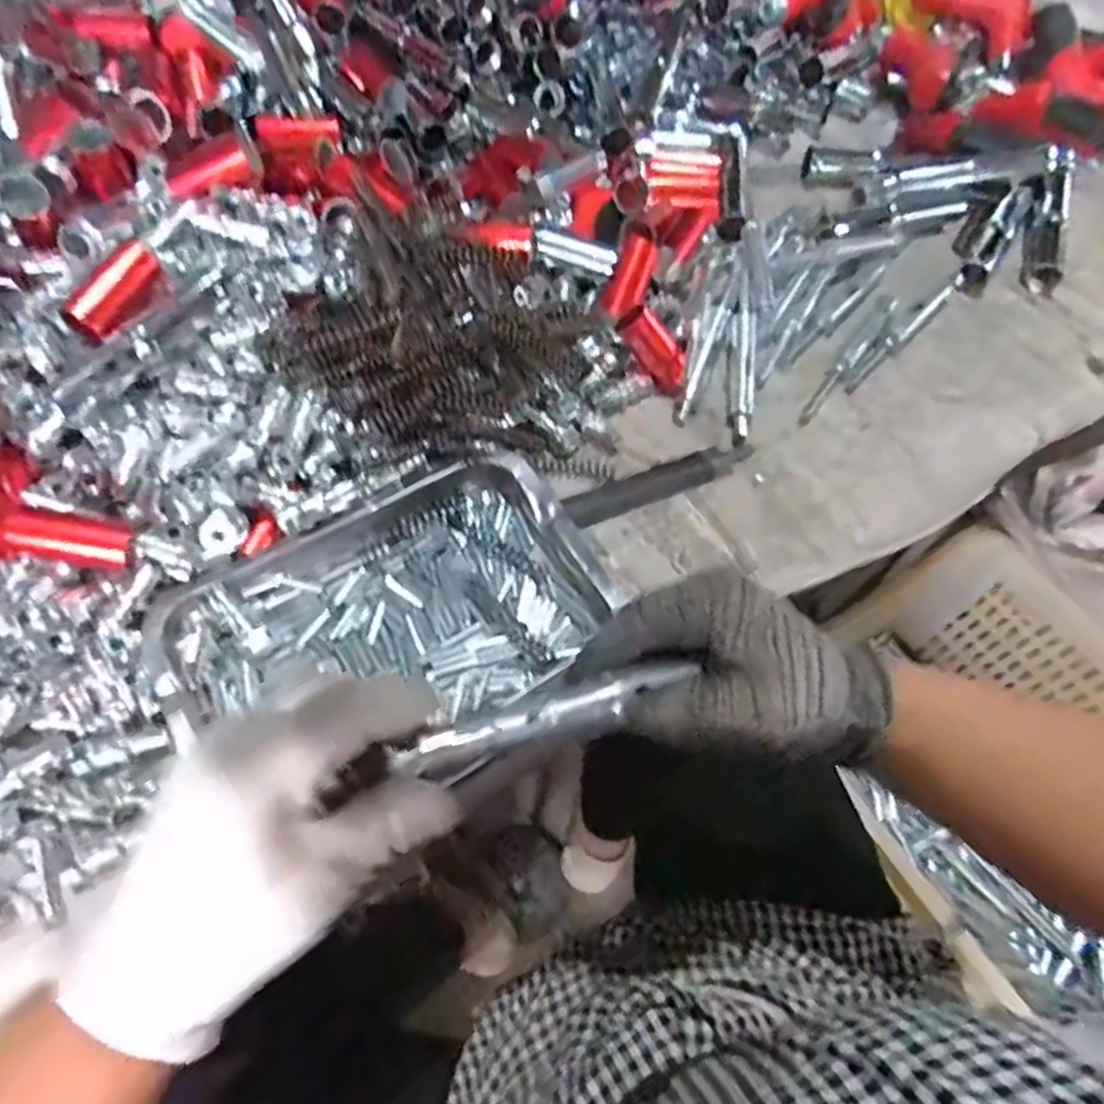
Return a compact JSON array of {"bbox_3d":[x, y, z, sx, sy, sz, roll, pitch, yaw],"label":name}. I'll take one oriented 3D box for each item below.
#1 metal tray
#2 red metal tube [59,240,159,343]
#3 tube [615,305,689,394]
[{"bbox_3d":[-0.101,0.040,0.445,0.250,0.030,0.159,-29,65,-15],"label":"metal tray"},{"bbox_3d":[-0.266,-0.160,0.446,0.021,0.017,0.069,18,62,10],"label":"red metal tube"},{"bbox_3d":[0.077,-0.151,0.543,0.067,0.022,0.028,49,64,-21],"label":"tube"}]

